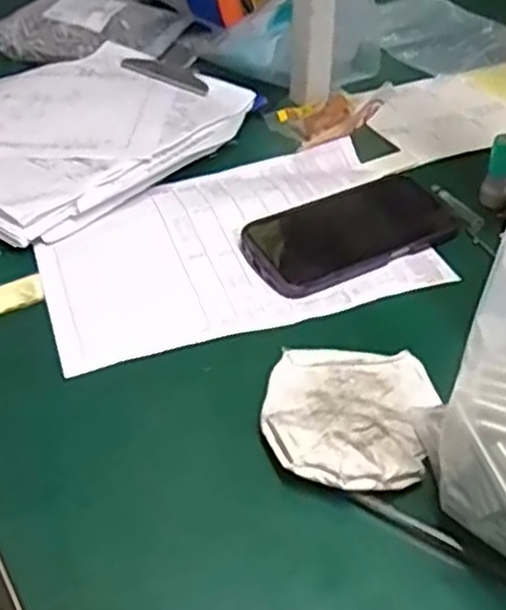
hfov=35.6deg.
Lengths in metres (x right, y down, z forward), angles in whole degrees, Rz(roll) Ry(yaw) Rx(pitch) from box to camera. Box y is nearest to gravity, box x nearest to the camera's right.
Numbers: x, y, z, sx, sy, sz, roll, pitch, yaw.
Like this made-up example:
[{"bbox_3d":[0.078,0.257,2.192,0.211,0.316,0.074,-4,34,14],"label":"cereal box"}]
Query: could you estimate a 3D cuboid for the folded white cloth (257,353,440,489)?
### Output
[{"bbox_3d":[0.057,0.062,0.469,0.098,0.020,0.113,7,40,7],"label":"folded white cloth"}]

